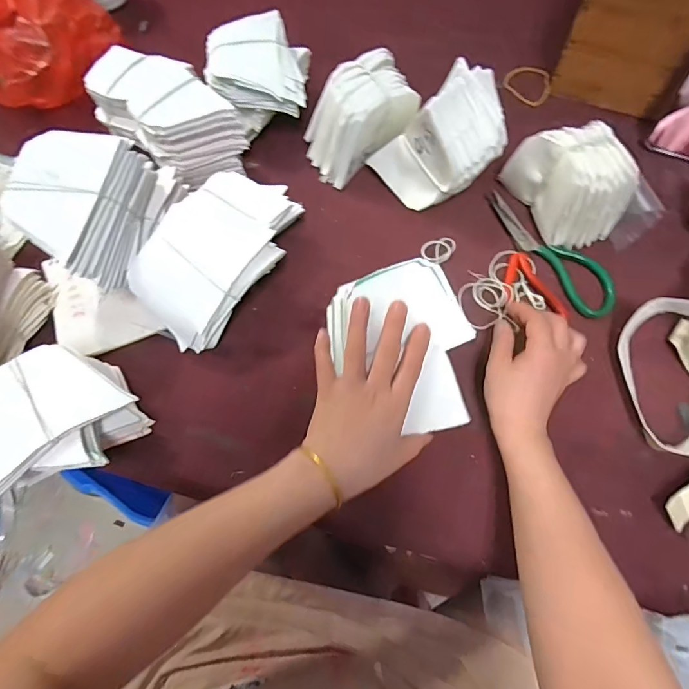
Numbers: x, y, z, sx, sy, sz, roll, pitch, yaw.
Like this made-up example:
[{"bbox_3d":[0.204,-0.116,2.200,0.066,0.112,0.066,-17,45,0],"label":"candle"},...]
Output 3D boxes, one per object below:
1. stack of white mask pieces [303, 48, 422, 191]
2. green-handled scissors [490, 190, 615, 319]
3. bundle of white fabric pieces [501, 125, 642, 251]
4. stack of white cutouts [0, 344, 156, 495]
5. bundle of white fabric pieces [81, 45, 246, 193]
[{"bbox_3d":[0.017,-0.275,0.531,0.128,0.097,0.089,-25,67,-9],"label":"stack of white mask pieces"},{"bbox_3d":[0.232,-0.112,0.490,0.045,0.016,0.191,-28,68,-10],"label":"green-handled scissors"},{"bbox_3d":[0.250,-0.182,0.481,0.081,0.087,0.120,-18,66,-6],"label":"bundle of white fabric pieces"},{"bbox_3d":[-0.267,0.079,0.394,0.124,0.075,0.145,26,69,13],"label":"stack of white cutouts"},{"bbox_3d":[-0.230,-0.296,0.545,0.234,0.066,0.110,41,74,18],"label":"bundle of white fabric pieces"}]

